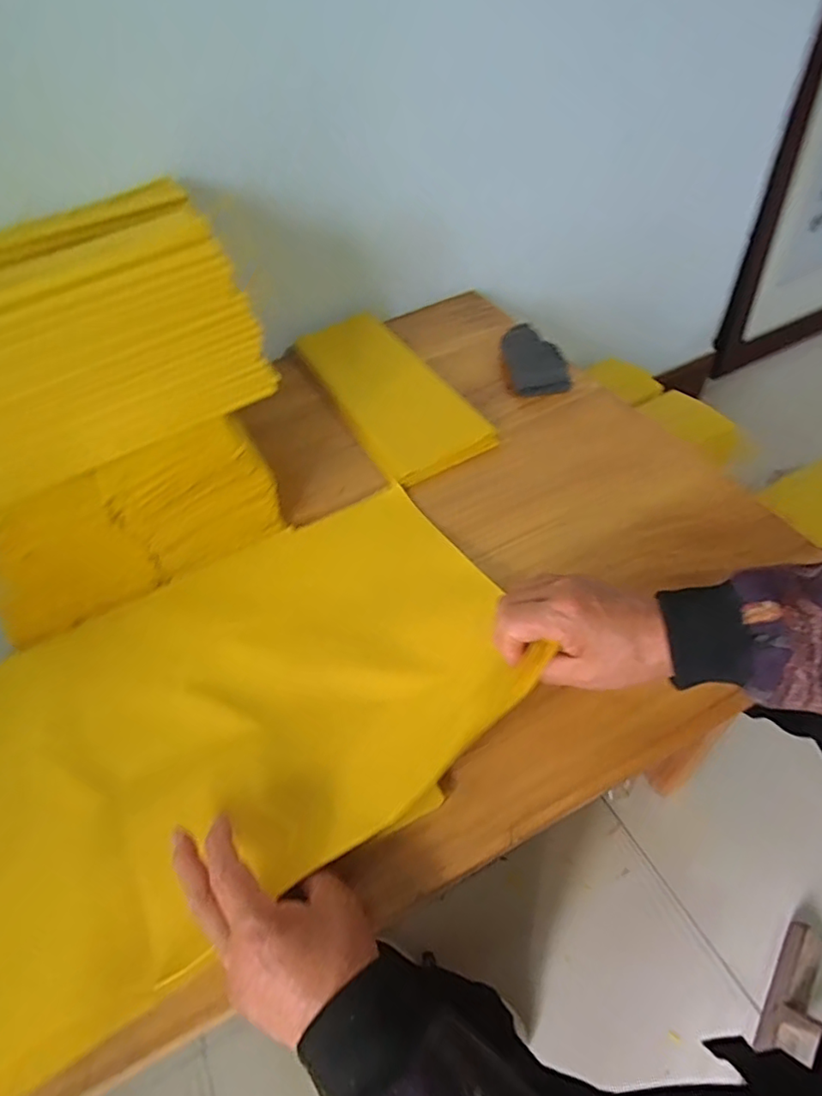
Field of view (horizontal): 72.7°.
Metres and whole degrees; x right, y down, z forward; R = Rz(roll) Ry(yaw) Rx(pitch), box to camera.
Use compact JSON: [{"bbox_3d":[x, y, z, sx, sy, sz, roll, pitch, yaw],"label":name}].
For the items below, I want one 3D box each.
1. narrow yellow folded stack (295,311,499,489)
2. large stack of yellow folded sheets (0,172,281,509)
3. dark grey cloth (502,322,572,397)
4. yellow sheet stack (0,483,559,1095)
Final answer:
[{"bbox_3d":[-0.033,-0.199,0.683,0.123,0.020,0.327,-26,52,-13],"label":"narrow yellow folded stack"},{"bbox_3d":[-0.315,-0.179,0.478,0.318,0.131,0.221,-30,53,-16],"label":"large stack of yellow folded sheets"},{"bbox_3d":[0.151,-0.231,0.685,0.063,0.030,0.113,-12,50,-1],"label":"dark grey cloth"},{"bbox_3d":[-0.130,0.103,0.440,0.451,0.040,0.305,-27,54,-17],"label":"yellow sheet stack"}]

